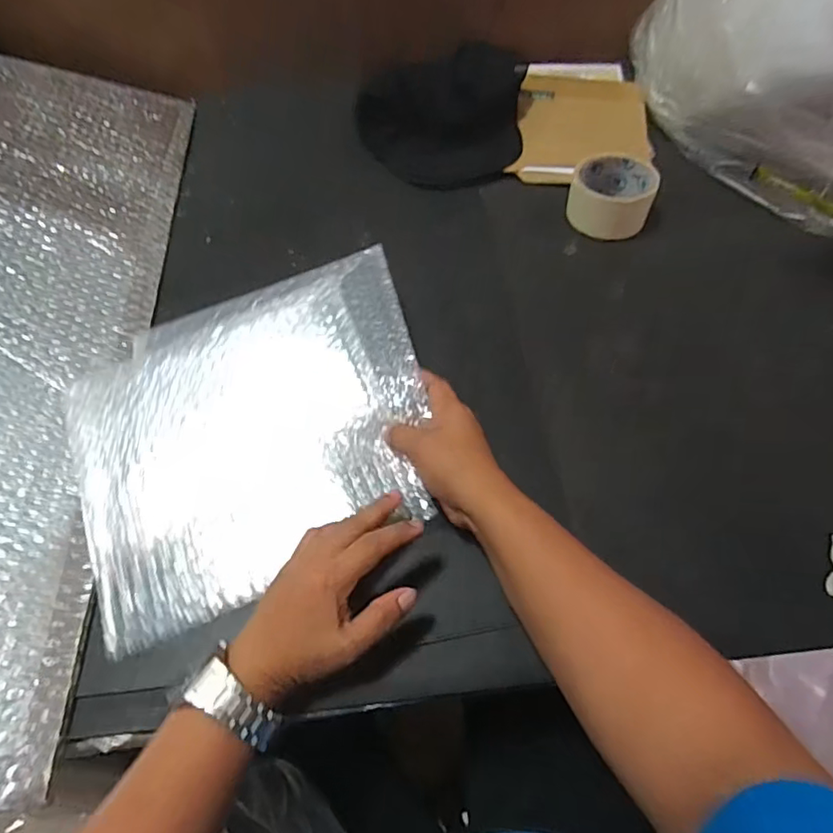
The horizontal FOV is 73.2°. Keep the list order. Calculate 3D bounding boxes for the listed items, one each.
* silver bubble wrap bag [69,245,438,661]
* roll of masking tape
[{"bbox_3d":[-0.132,0.010,0.457,0.281,0.020,0.266,-17,70,-3],"label":"silver bubble wrap bag"},{"bbox_3d":[0.208,-0.236,0.601,0.087,0.039,0.089,9,57,9],"label":"roll of masking tape"}]

